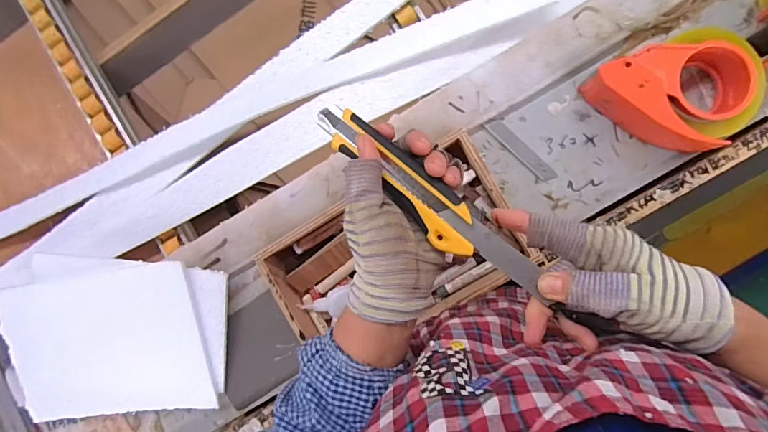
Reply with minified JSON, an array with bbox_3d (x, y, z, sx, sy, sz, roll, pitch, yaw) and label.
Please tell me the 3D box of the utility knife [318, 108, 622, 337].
[{"bbox_3d":[0.027,-0.013,0.311,0.191,0.013,0.034,41,94,9],"label":"utility knife"}]

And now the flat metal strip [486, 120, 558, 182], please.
[{"bbox_3d":[0.162,-0.077,0.517,0.019,0.004,0.096,-44,85,-1],"label":"flat metal strip"}]

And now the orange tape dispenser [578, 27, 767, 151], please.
[{"bbox_3d":[0.310,-0.125,0.469,0.159,0.062,0.117,-14,86,8],"label":"orange tape dispenser"}]

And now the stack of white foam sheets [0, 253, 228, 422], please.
[{"bbox_3d":[-0.343,0.159,0.559,0.285,0.020,0.207,2,97,6],"label":"stack of white foam sheets"}]

